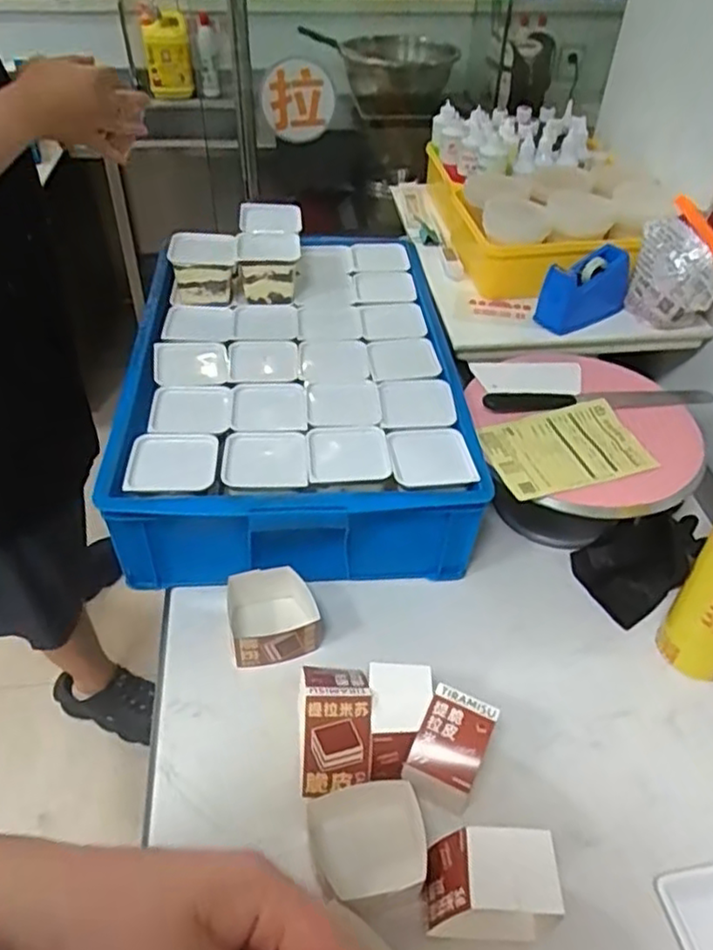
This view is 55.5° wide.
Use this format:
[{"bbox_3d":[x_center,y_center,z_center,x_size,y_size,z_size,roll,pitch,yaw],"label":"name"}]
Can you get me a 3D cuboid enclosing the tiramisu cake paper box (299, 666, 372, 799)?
[{"bbox_3d":[-0.023,0.238,0.633,0.070,0.053,0.104,0,86,-6],"label":"tiramisu cake paper box"}]

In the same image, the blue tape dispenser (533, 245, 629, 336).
[{"bbox_3d":[0.330,-0.265,0.980,0.138,0.094,0.051,-22,48,-23],"label":"blue tape dispenser"}]

